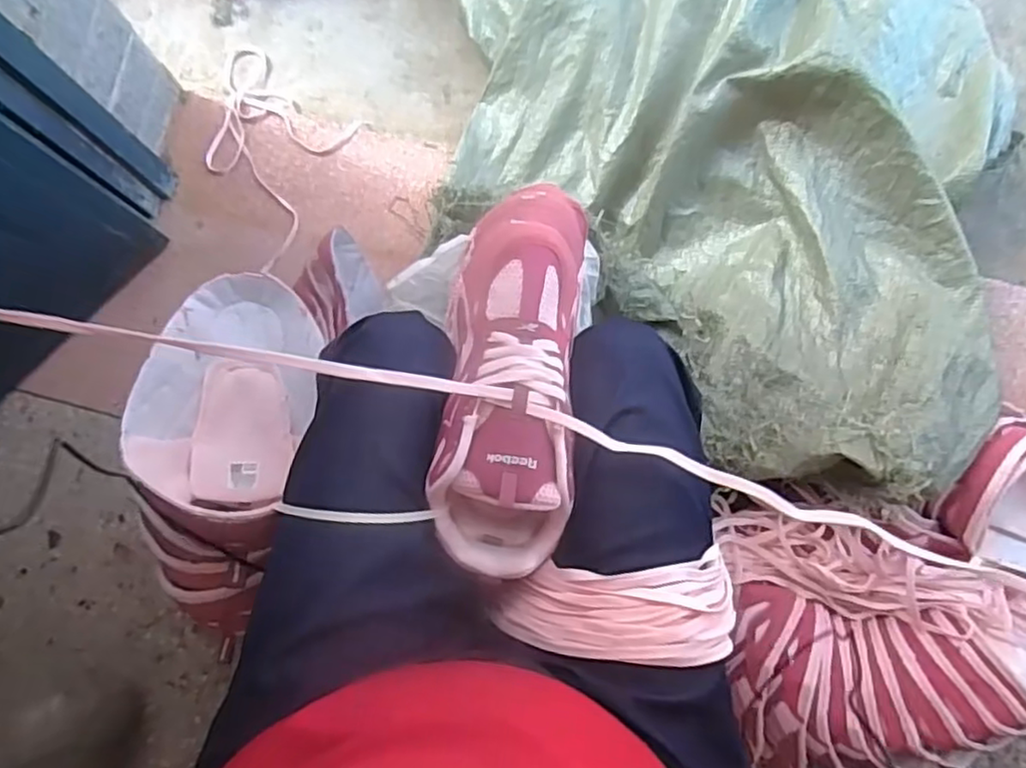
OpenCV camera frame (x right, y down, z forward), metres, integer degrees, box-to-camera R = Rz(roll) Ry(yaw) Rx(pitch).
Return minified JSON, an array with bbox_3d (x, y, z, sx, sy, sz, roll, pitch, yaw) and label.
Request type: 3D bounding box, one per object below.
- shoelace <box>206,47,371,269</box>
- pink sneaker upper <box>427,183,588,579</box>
[{"bbox_3d":[-0.379,-0.337,0.999,0.267,0.064,0.235,39,84,6],"label":"shoelace"},{"bbox_3d":[0.002,-0.023,0.514,0.091,0.100,0.318,6,74,2],"label":"pink sneaker upper"}]

